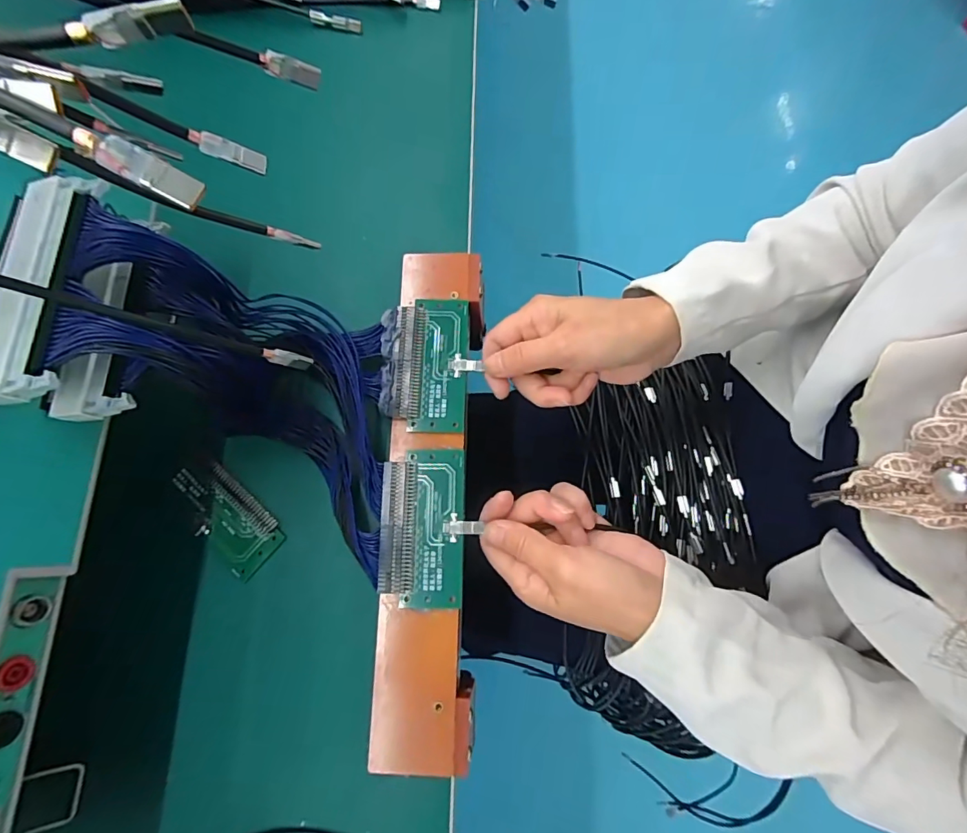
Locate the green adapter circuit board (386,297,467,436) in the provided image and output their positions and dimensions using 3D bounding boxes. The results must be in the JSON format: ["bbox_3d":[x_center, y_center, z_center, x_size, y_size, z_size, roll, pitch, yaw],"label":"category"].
[{"bbox_3d":[-0.036,-0.038,0.324,0.049,0.009,0.097,1,76,2],"label":"green adapter circuit board"}]

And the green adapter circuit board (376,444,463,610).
[{"bbox_3d":[-0.039,0.070,0.297,0.051,0.008,0.097,0,75,2],"label":"green adapter circuit board"}]

